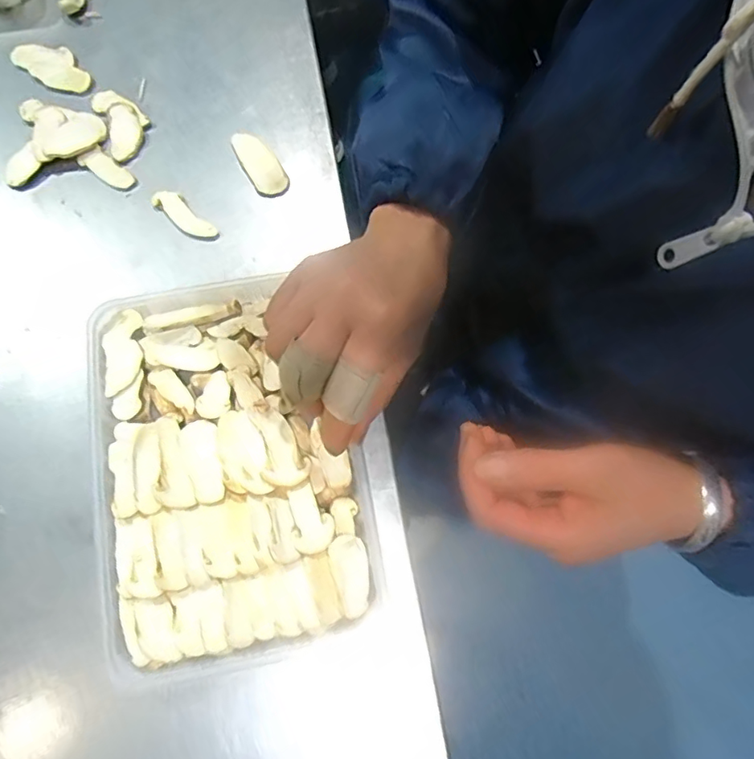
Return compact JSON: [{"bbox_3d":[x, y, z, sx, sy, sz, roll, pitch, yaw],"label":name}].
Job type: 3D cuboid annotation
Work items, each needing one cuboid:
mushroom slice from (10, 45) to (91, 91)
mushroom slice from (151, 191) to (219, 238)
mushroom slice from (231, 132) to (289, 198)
[{"bbox_3d":[-0.259,-0.252,0.417,0.071,0.006,0.032,34,77,8],"label":"mushroom slice"},{"bbox_3d":[-0.140,-0.120,0.381,0.054,0.005,0.019,36,78,8],"label":"mushroom slice"},{"bbox_3d":[-0.089,-0.163,0.394,0.025,0.008,0.059,-30,77,-8],"label":"mushroom slice"}]

